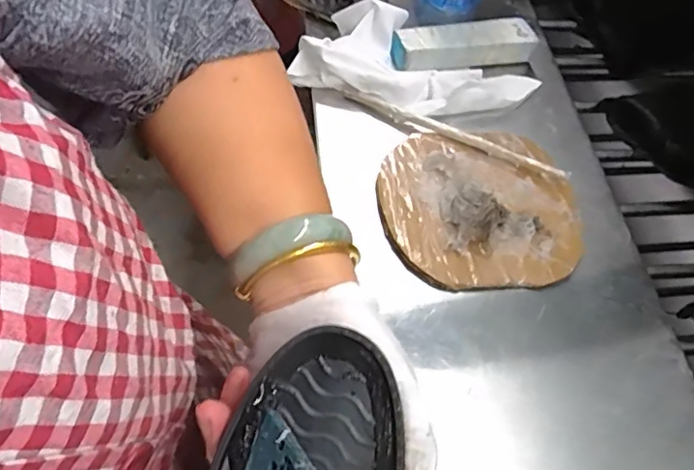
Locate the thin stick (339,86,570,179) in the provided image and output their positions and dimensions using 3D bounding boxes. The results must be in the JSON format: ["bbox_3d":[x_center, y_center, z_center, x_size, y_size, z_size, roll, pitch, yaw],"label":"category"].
[{"bbox_3d":[0.084,-0.086,0.447,0.195,0.010,0.011,25,58,13],"label":"thin stick"}]

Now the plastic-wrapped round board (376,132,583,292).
[{"bbox_3d":[0.100,-0.025,0.411,0.147,0.026,0.133,-3,56,-5],"label":"plastic-wrapped round board"}]

